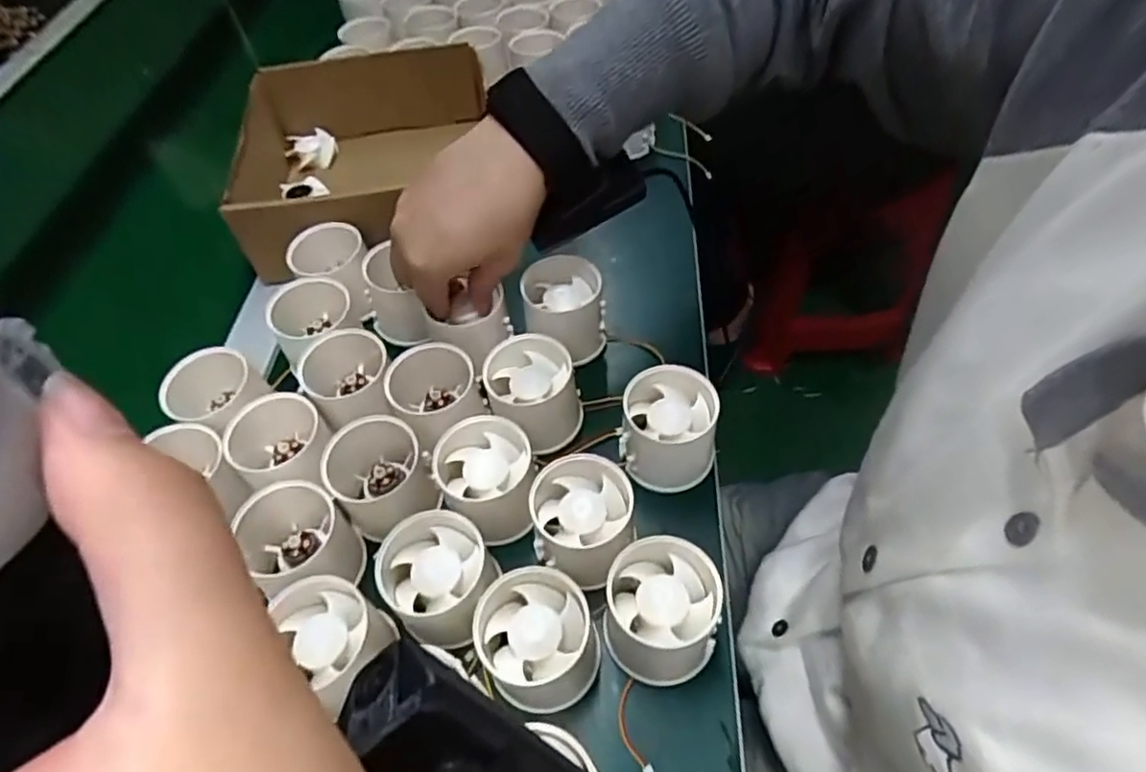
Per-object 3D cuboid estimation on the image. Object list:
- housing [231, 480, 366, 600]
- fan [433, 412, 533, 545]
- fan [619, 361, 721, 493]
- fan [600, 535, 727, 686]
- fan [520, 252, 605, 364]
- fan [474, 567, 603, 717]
[{"bbox_3d":[-0.147,0.080,0.347,0.050,0.049,0.054,-2,53,3],"label":"housing"},{"bbox_3d":[-0.047,0.053,0.361,0.054,0.044,0.058,-2,53,3],"label":"fan"},{"bbox_3d":[0.054,0.024,0.375,0.054,0.048,0.054,2,53,7],"label":"fan"},{"bbox_3d":[0.042,0.107,0.313,0.051,0.049,0.053,-2,53,3],"label":"fan"},{"bbox_3d":[-0.007,-0.048,0.430,0.054,0.048,0.056,-15,53,-6],"label":"fan"},{"bbox_3d":[-0.018,0.119,0.311,0.051,0.049,0.052,-2,53,3],"label":"fan"}]

